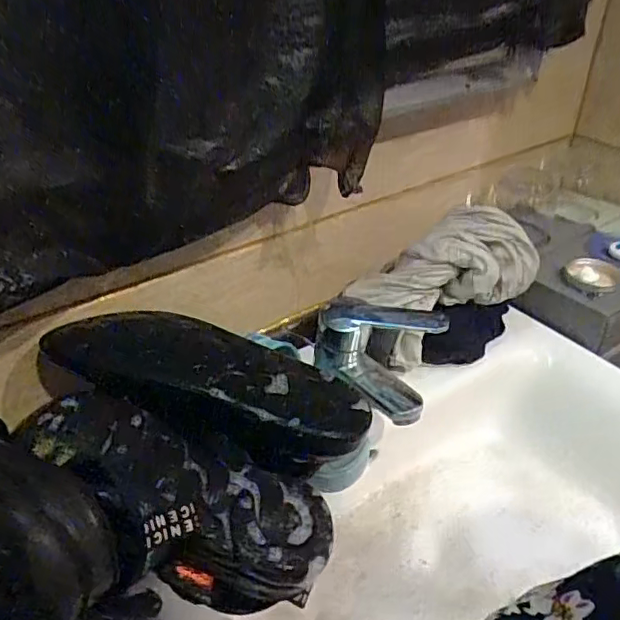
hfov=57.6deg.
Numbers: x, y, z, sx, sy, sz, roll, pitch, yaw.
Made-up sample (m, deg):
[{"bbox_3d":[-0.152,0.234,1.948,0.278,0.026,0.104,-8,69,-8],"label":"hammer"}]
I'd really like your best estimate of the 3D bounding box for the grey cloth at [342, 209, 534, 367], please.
[{"bbox_3d":[0.137,-0.032,0.587,0.193,0.100,0.086,-19,42,-19],"label":"grey cloth"}]

